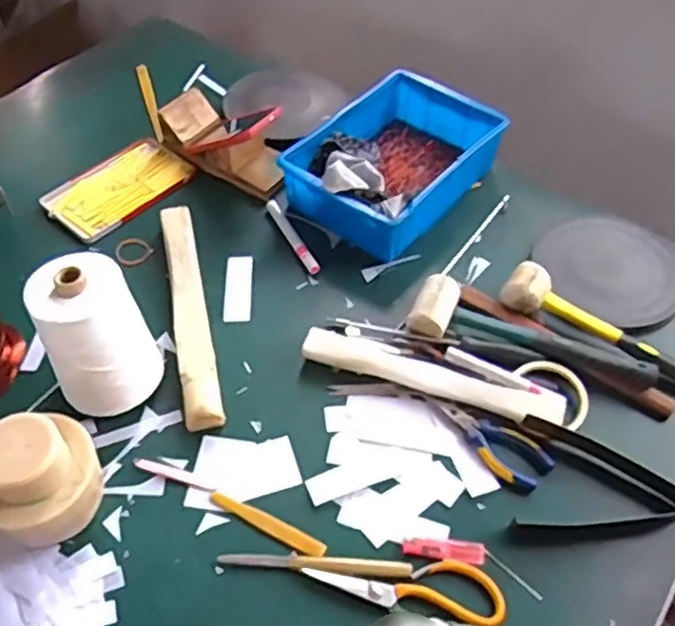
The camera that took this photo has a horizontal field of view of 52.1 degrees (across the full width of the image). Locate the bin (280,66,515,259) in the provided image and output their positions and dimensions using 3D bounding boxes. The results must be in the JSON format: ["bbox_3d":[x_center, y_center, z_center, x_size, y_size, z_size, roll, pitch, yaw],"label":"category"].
[{"bbox_3d":[0.079,-0.219,0.990,0.201,0.094,0.291,32,57,22],"label":"bin"}]

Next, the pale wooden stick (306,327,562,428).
[{"bbox_3d":[0.109,0.072,0.793,0.300,0.022,0.049,16,53,11],"label":"pale wooden stick"}]

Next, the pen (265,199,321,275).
[{"bbox_3d":[-0.064,-0.108,0.945,0.019,0.016,0.150,-21,55,-17],"label":"pen"}]

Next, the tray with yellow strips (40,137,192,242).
[{"bbox_3d":[-0.330,-0.191,1.028,0.150,0.014,0.204,37,59,25],"label":"tray with yellow strips"}]

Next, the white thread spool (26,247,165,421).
[{"bbox_3d":[-0.254,0.030,0.734,0.108,0.165,0.098,-20,55,-17],"label":"white thread spool"}]

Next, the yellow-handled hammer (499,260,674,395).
[{"bbox_3d":[0.326,0.028,0.814,0.284,0.047,0.059,32,58,22],"label":"yellow-handled hammer"}]

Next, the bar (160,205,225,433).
[{"bbox_3d":[-0.183,-0.003,0.853,0.043,0.028,0.337,-11,53,-10],"label":"bar"}]

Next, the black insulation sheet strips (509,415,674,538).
[{"bbox_3d":[0.273,0.182,0.712,0.169,0.025,0.120,11,52,7],"label":"black insulation sheet strips"}]

